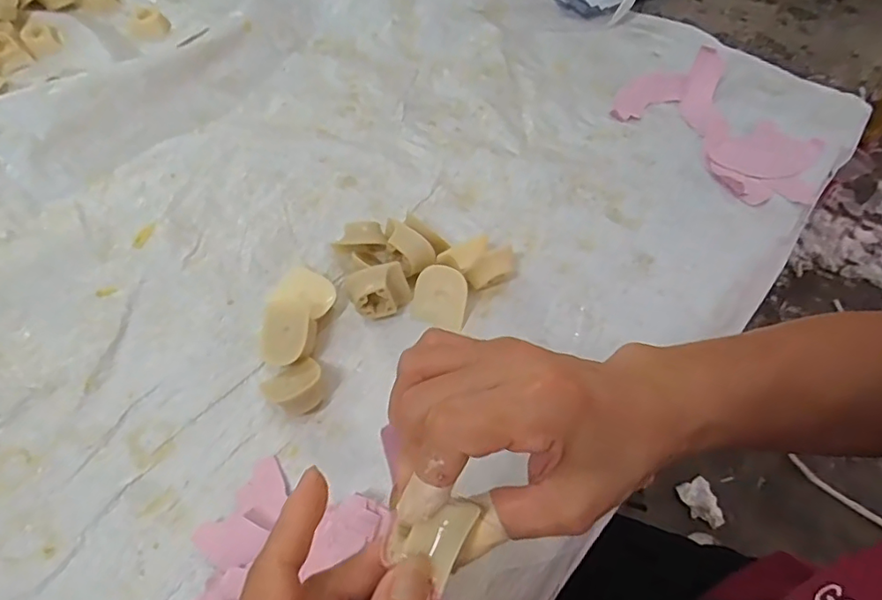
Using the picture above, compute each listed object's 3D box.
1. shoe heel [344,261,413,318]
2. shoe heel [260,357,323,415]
[{"bbox_3d":[-0.048,-0.005,0.440,0.050,0.043,0.032,-6,58,-8],"label":"shoe heel"},{"bbox_3d":[-0.104,0.060,0.400,0.040,0.026,0.034,-32,65,-22],"label":"shoe heel"}]

